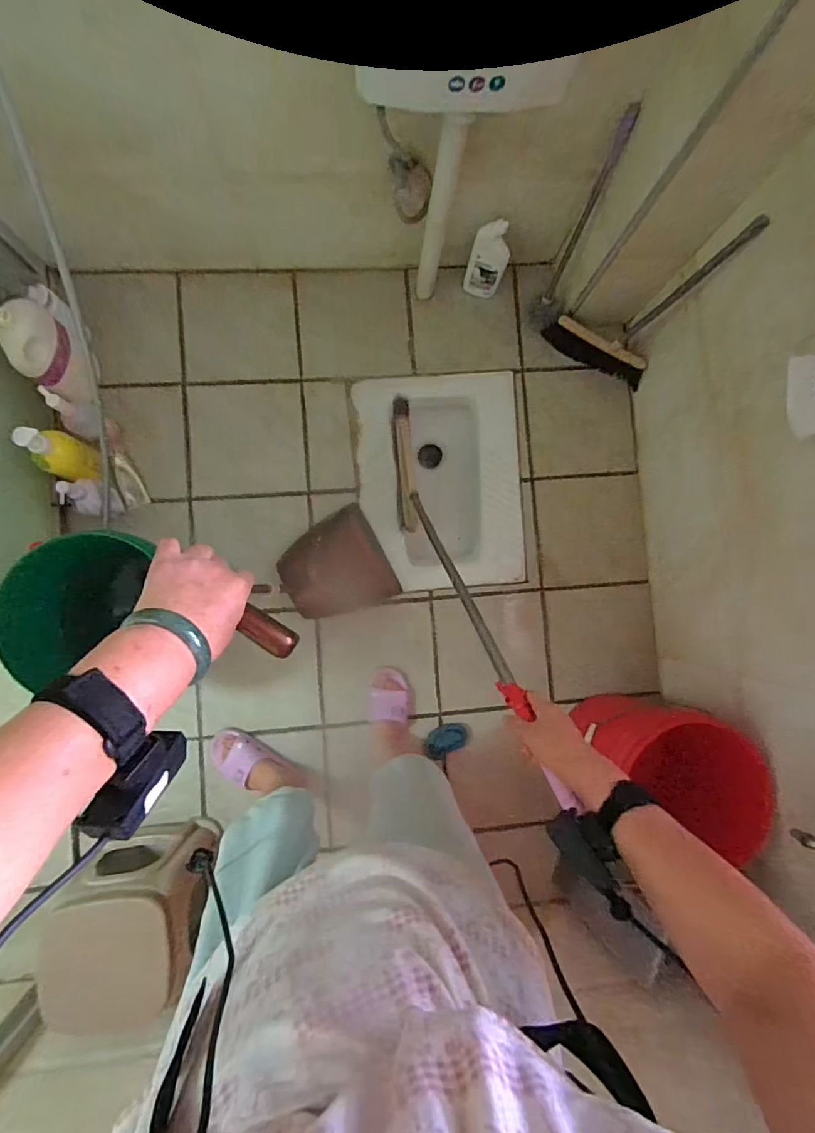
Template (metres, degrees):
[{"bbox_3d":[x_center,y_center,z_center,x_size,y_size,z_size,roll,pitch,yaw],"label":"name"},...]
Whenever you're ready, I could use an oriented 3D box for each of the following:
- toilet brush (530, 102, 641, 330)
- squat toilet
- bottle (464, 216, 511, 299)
[{"bbox_3d":[0.397,-0.766,1.100,0.065,0.434,0.063,14,59,-3],"label":"toilet brush"},{"bbox_3d":[0.085,-0.227,1.367,0.424,0.200,0.564,-4,89,-6],"label":"squat toilet"},{"bbox_3d":[0.199,-0.760,1.207,0.097,0.202,0.075,16,87,-3],"label":"bottle"}]

